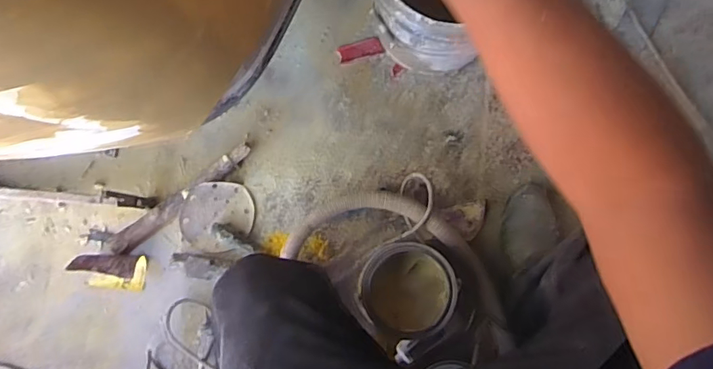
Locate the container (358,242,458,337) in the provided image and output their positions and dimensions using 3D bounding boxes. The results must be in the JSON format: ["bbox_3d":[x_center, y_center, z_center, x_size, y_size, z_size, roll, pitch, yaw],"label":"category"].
[{"bbox_3d":[0.086,0.177,0.843,0.143,0.139,0.147,0,85,1],"label":"container"}]

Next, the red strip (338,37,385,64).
[{"bbox_3d":[0.009,-0.267,0.976,0.087,0.011,0.037,-19,85,-1],"label":"red strip"}]

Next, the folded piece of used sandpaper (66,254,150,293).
[{"bbox_3d":[-0.460,0.164,0.915,0.117,0.069,0.066,4,85,2],"label":"folded piece of used sandpaper"}]

